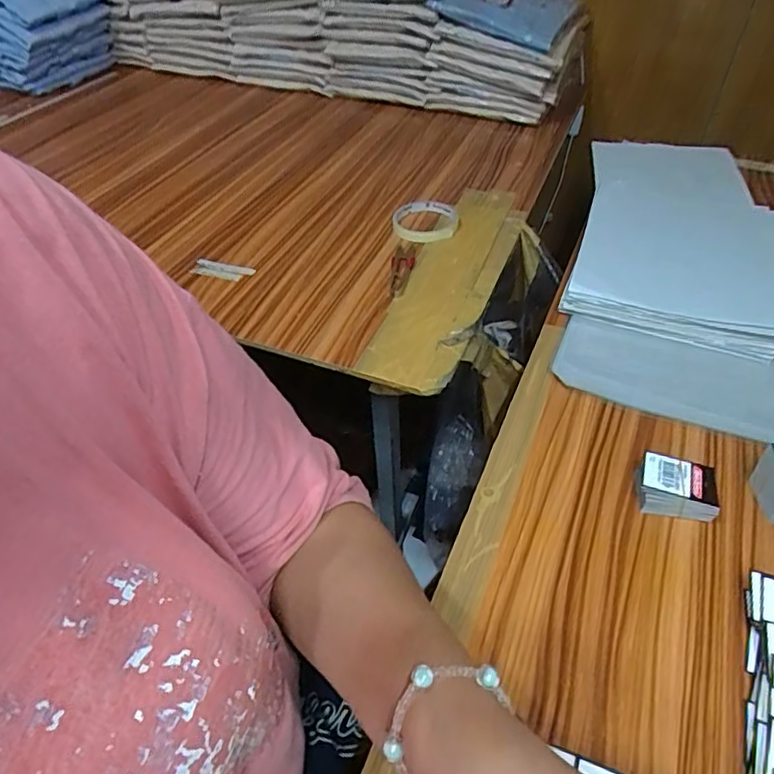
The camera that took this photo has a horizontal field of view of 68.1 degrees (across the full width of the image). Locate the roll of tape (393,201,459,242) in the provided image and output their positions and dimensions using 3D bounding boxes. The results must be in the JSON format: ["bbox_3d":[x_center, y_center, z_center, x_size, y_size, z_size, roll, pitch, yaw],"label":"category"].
[{"bbox_3d":[0.050,-0.215,0.744,0.081,0.022,0.088,6,45,7],"label":"roll of tape"}]

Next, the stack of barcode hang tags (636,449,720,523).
[{"bbox_3d":[0.221,0.077,0.438,0.054,0.026,0.042,9,45,10],"label":"stack of barcode hang tags"}]

